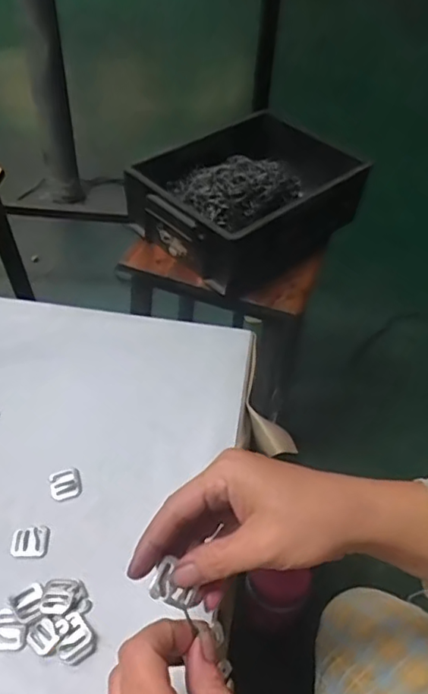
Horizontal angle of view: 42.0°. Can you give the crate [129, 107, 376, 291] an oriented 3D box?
[{"bbox_3d":[0.059,-0.244,0.902,0.254,0.110,0.331,36,55,26],"label":"crate"}]

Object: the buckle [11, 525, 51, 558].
[{"bbox_3d":[-0.138,0.146,0.420,0.026,0.004,0.023,2,47,-2],"label":"buckle"}]

